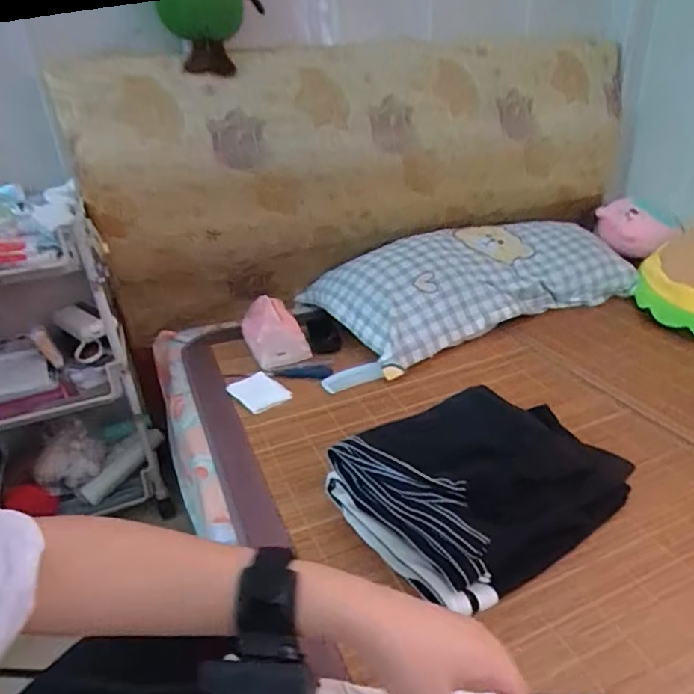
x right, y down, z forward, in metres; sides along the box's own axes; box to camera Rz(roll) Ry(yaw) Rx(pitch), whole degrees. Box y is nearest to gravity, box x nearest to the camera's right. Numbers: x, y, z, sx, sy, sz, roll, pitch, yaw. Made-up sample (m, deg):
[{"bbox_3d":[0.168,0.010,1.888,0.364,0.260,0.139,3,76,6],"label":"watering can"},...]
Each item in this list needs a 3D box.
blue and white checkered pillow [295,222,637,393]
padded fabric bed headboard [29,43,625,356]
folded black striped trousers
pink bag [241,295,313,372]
[{"bbox_3d":[0.232,-0.134,1.057,0.674,0.133,0.305,-16,31,-22],"label":"blue and white checkered pillow"},{"bbox_3d":[0.111,-0.346,1.086,1.183,0.449,0.140,-17,31,-24],"label":"padded fabric bed headboard"},{"bbox_3d":[0.152,0.140,0.603,0.277,0.095,0.226,-21,33,-29],"label":"folded black striped trousers"},{"bbox_3d":[-0.138,-0.029,0.934,0.088,0.068,0.136,-18,32,-25],"label":"pink bag"}]

